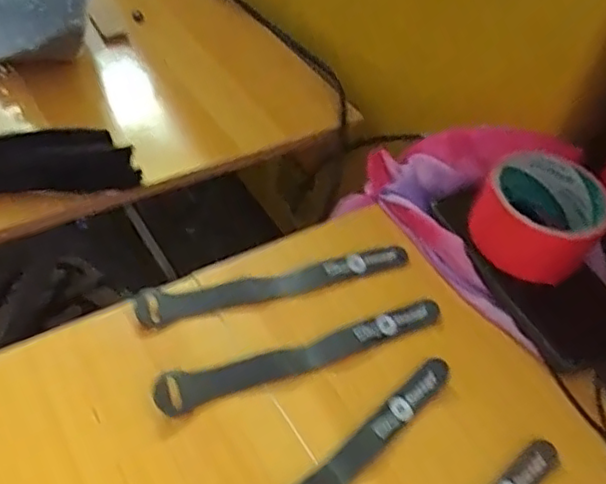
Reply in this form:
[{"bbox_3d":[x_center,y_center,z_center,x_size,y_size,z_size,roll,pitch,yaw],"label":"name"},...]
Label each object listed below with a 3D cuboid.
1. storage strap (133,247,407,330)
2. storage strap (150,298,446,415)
[{"bbox_3d":[-0.016,0.025,0.440,0.194,0.005,0.026,-13,49,-18],"label":"storage strap"},{"bbox_3d":[0.004,0.068,0.399,0.193,0.011,0.021,-15,50,-20],"label":"storage strap"}]

